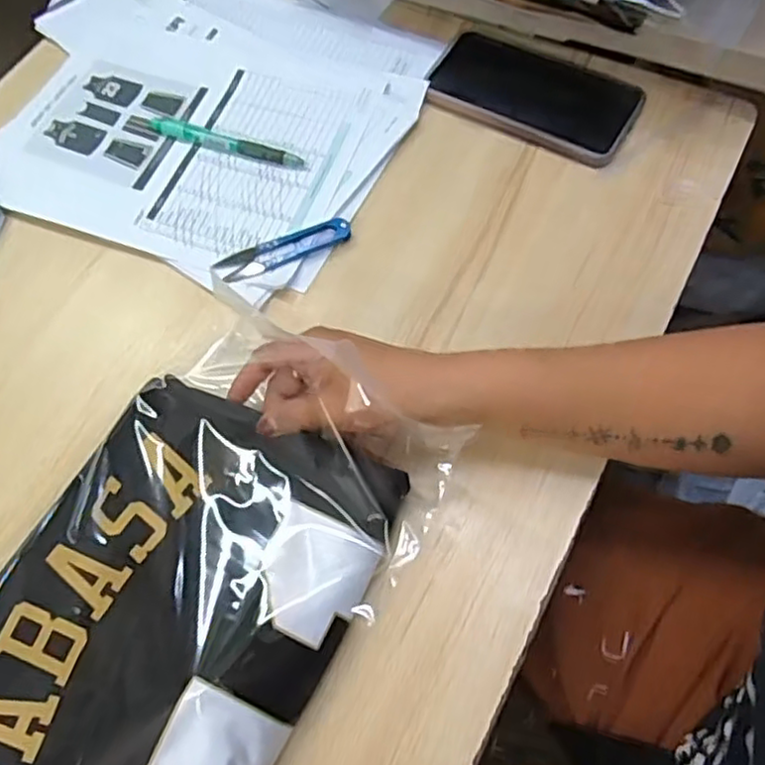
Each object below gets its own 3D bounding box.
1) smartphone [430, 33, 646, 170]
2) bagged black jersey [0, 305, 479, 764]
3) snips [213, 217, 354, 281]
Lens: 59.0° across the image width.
[{"bbox_3d":[0.121,-0.235,0.549,0.163,0.015,0.091,25,69,14],"label":"smartphone"},{"bbox_3d":[-0.118,0.120,0.382,0.197,0.033,0.330,29,70,15],"label":"bagged black jersey"},{"bbox_3d":[-0.073,-0.099,0.501,0.102,0.006,0.025,-21,66,-7],"label":"snips"}]

